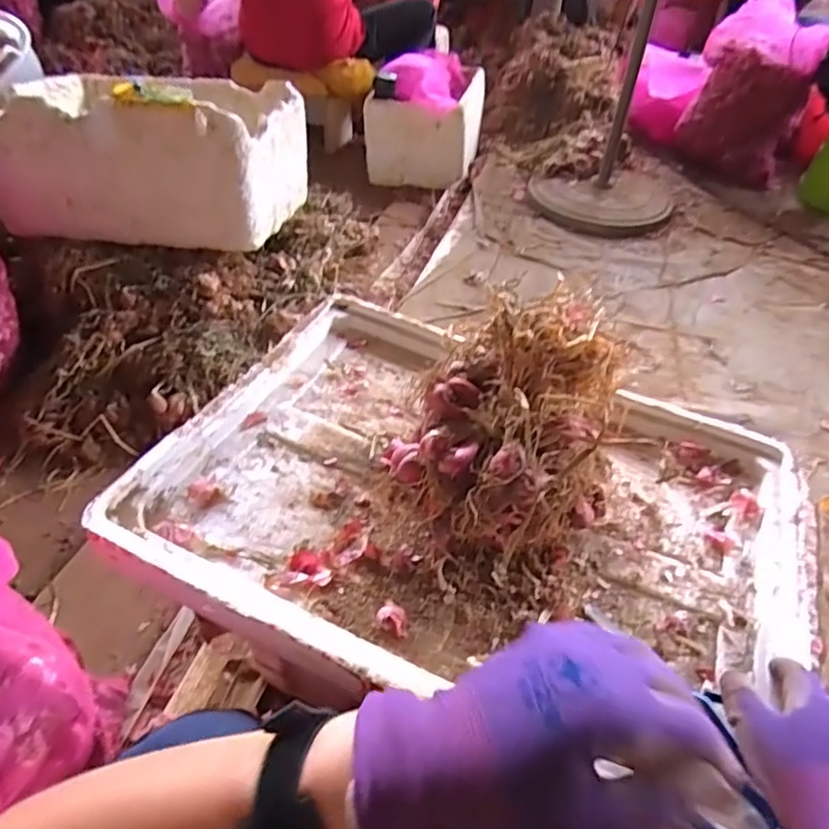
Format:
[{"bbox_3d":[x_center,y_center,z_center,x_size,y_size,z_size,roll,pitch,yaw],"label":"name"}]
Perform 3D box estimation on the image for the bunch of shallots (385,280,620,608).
[{"bbox_3d":[0.084,0.021,0.531,0.186,0.163,0.215,34,52,27],"label":"bunch of shallots"}]

